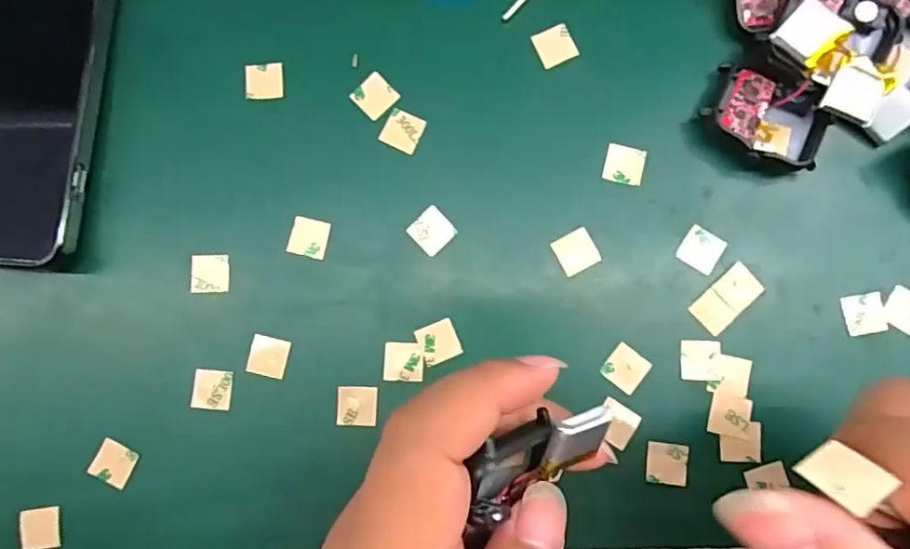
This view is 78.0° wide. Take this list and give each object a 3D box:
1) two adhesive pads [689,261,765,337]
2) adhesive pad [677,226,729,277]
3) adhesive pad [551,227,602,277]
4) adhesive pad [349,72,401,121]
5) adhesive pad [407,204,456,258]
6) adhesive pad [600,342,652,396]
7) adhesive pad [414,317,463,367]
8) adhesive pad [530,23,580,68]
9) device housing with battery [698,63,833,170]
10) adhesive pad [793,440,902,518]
[{"bbox_3d":[0.108,0.010,0.222,0.028,0.004,0.015,-43,85,-3],"label":"two adhesive pads"},{"bbox_3d":[0.099,-0.010,0.224,0.015,0.004,0.016,33,86,4],"label":"adhesive pad"},{"bbox_3d":[0.049,-0.009,0.225,0.017,0.004,0.016,-27,85,-2],"label":"adhesive pad"},{"bbox_3d":[-0.034,-0.074,0.233,0.016,0.004,0.016,-43,85,-3],"label":"adhesive pad"},{"bbox_3d":[-0.009,-0.018,0.227,0.015,0.004,0.015,-43,85,-3],"label":"adhesive pad"},{"bbox_3d":[0.068,0.037,0.220,0.015,0.004,0.015,37,86,4],"label":"adhesive pad"},{"bbox_3d":[-0.007,0.027,0.223,0.015,0.004,0.015,-23,84,-1],"label":"adhesive pad"},{"bbox_3d":[0.042,-0.095,0.234,0.016,0.004,0.015,-25,84,-1],"label":"adhesive pad"},{"bbox_3d":[0.123,-0.061,0.223,0.047,0.015,0.034,28,86,4],"label":"device housing with battery"},{"bbox_3d":[0.091,0.047,0.130,0.015,0.016,0.004,-24,128,-20],"label":"adhesive pad"}]

